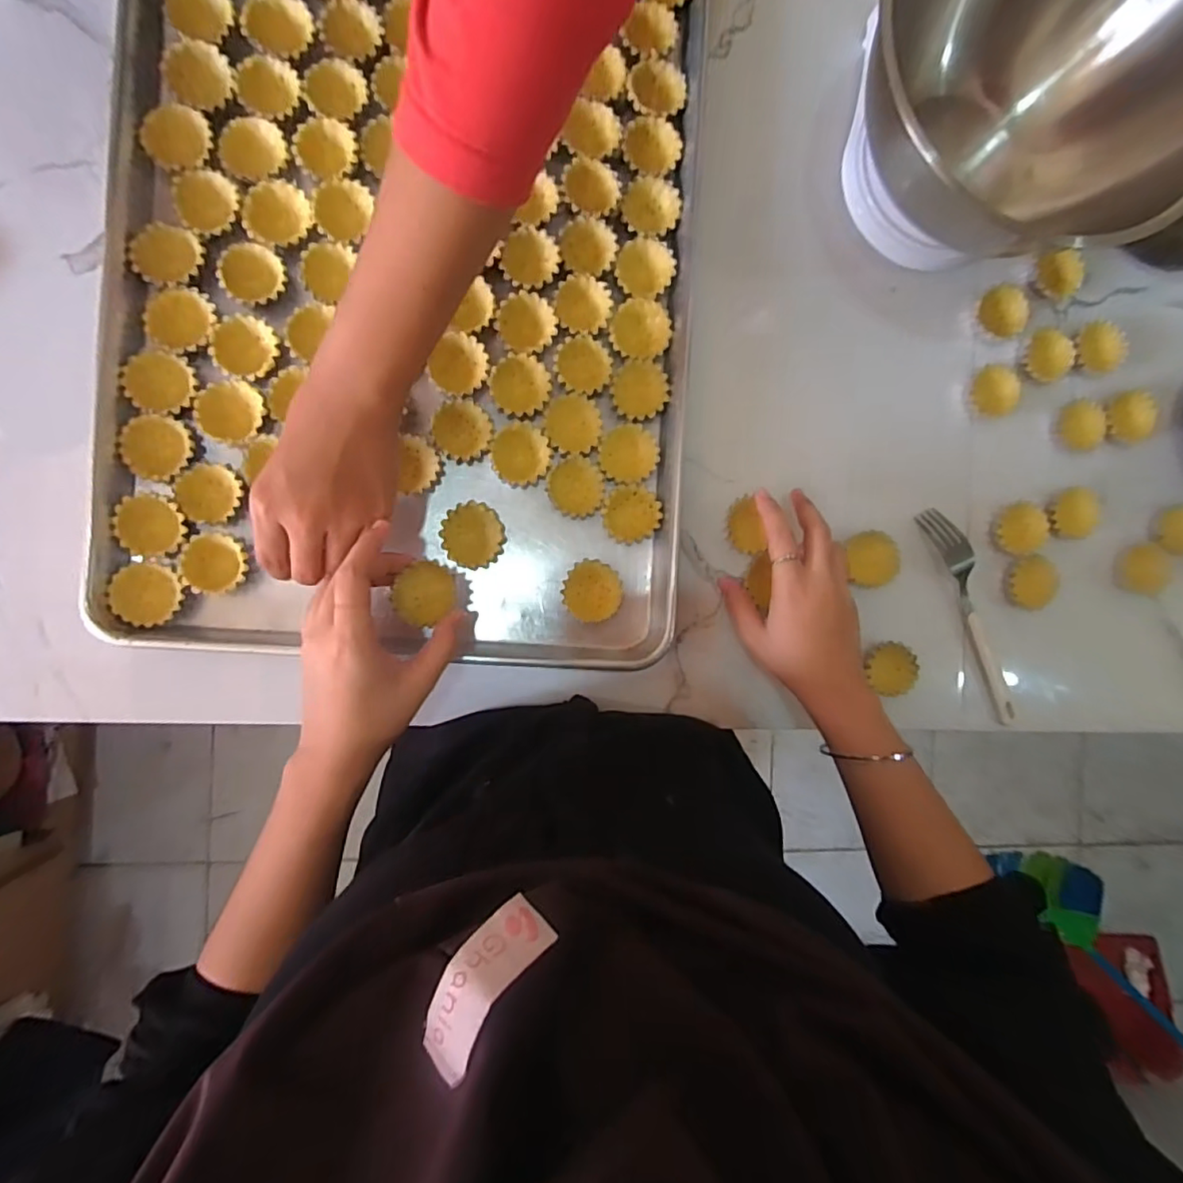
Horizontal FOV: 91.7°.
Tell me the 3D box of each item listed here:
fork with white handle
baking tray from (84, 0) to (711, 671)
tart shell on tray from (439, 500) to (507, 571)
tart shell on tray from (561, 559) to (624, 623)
[{"bbox_3d":[0.317,0.019,0.479,0.019,0.024,0.186,-21,93,-6],"label":"fork with white handle"},{"bbox_3d":[-0.124,-0.240,0.417,0.398,0.028,0.577,3,90,-7],"label":"baking tray"},{"bbox_3d":[-0.088,-0.041,0.433,0.045,0.021,0.046,-33,94,-5],"label":"tart shell on tray"},{"bbox_3d":[0.001,0.000,0.437,0.044,0.012,0.044,0,91,-7],"label":"tart shell on tray"}]

